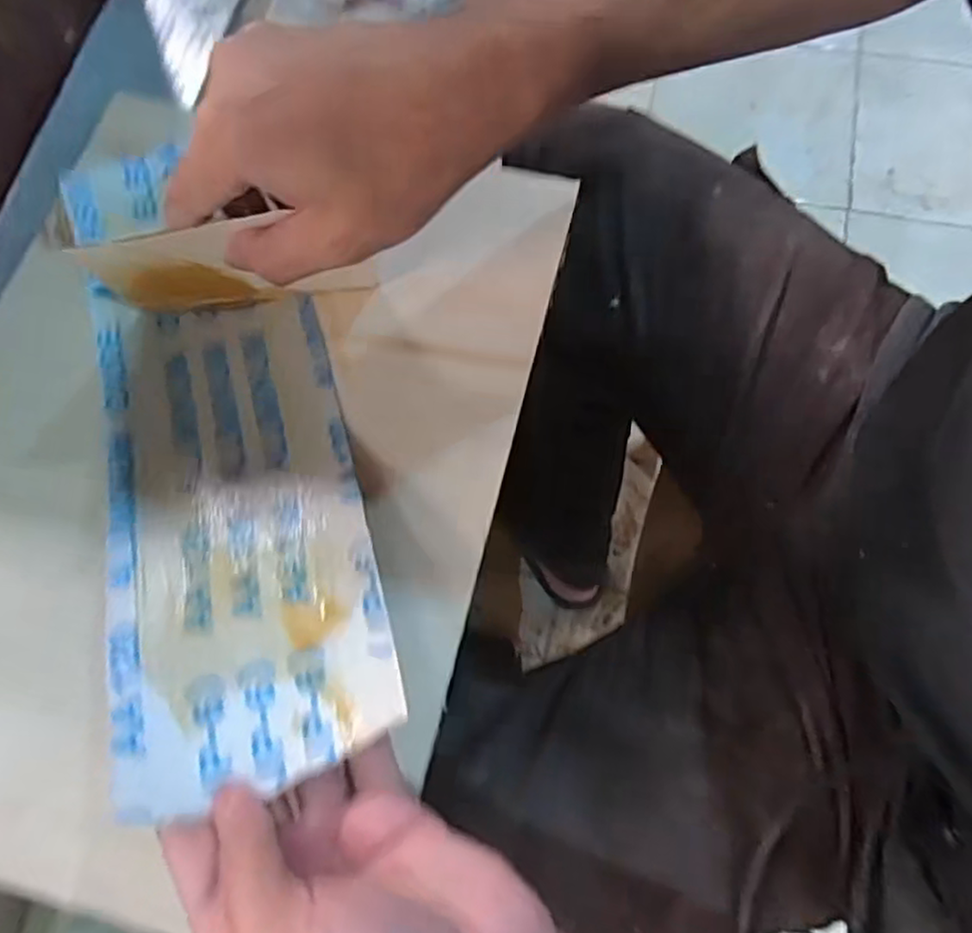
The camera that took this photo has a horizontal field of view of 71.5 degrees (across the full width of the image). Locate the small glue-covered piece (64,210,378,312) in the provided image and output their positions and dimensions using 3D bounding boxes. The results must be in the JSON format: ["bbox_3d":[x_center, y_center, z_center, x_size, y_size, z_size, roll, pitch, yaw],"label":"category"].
[{"bbox_3d":[-0.105,-0.082,0.281,0.108,0.069,0.004,-7,80,-1],"label":"small glue-covered piece"}]

